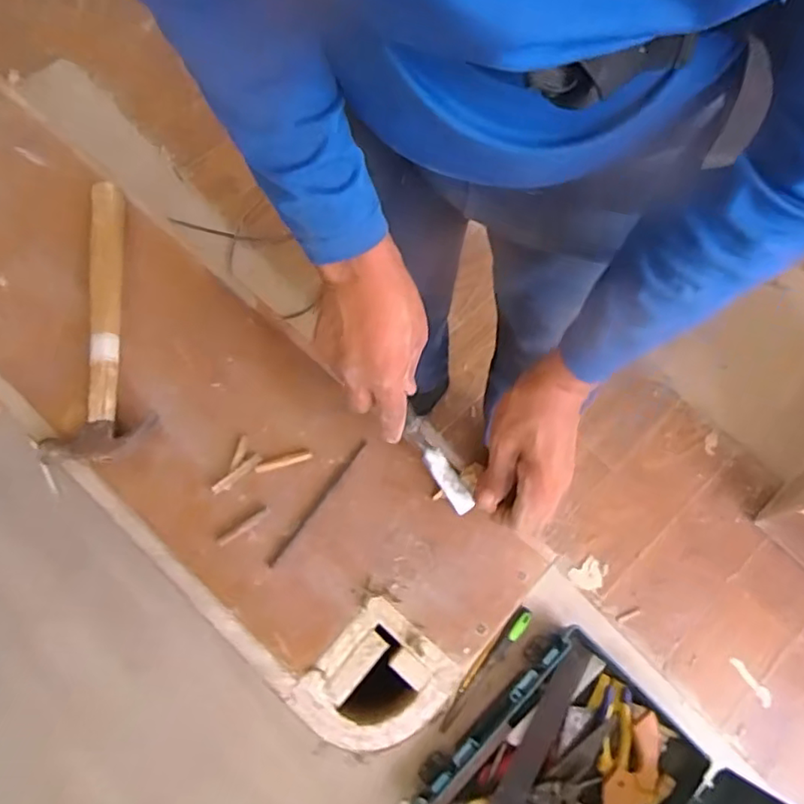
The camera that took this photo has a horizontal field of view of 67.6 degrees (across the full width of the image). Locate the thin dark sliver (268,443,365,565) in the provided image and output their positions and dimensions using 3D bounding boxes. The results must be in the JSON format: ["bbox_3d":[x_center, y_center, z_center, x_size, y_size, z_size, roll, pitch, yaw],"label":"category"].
[{"bbox_3d":[-0.076,0.093,0.552,0.008,0.004,0.139,35,74,11],"label":"thin dark sliver"}]

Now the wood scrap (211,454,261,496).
[{"bbox_3d":[-0.153,0.067,0.556,0.052,0.006,0.012,-37,75,-12],"label":"wood scrap"}]

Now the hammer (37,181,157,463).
[{"bbox_3d":[-0.282,-0.086,0.594,0.092,0.023,0.294,-1,71,-1],"label":"hammer"}]

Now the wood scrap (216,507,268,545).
[{"bbox_3d":[-0.143,0.110,0.534,0.051,0.004,0.008,-33,75,-11],"label":"wood scrap"}]

